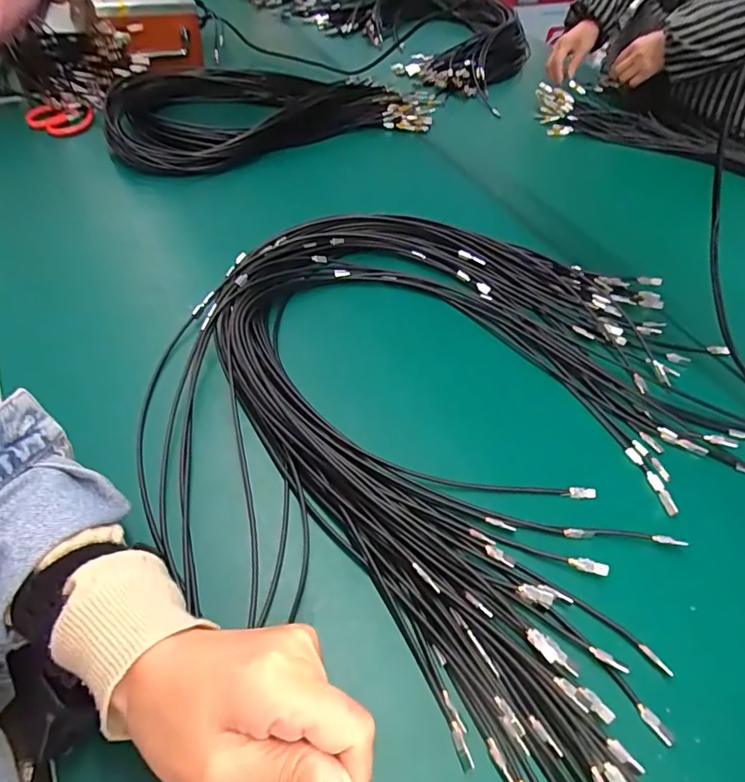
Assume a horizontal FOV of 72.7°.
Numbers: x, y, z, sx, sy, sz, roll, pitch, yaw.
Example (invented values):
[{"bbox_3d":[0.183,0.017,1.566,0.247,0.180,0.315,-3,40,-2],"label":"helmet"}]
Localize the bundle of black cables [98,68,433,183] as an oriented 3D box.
[{"bbox_3d":[-0.141,-0.436,0.771,0.500,0.068,0.192,-22,56,-22],"label":"bundle of black cables"}]

